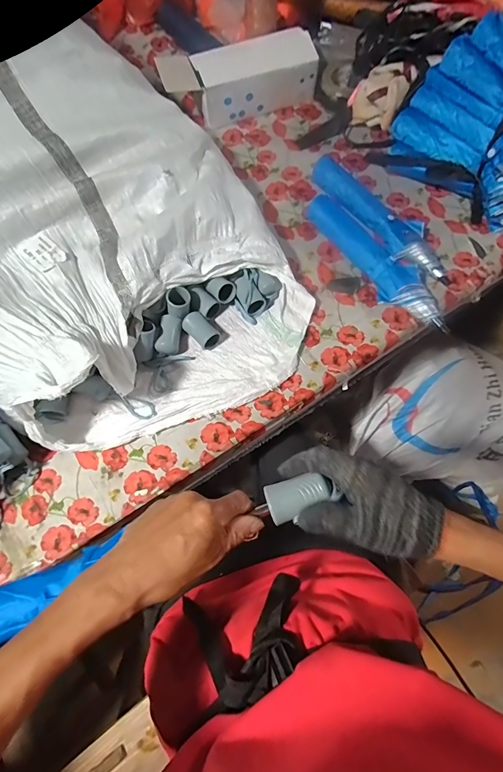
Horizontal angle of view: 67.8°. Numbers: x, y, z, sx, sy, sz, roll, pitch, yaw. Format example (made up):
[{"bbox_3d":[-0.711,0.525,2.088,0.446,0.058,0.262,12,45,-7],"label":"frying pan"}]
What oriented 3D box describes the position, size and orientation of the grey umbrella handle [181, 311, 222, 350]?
[{"bbox_3d":[-0.082,-0.092,0.618,0.038,0.029,0.064,-43,77,-13],"label":"grey umbrella handle"}]

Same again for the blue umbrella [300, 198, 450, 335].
[{"bbox_3d":[0.222,-0.218,0.658,0.071,0.047,0.314,-35,75,-11],"label":"blue umbrella"}]

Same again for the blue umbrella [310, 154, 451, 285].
[{"bbox_3d":[0.238,-0.306,0.687,0.076,0.047,0.325,-40,76,-12],"label":"blue umbrella"}]

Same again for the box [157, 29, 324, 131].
[{"bbox_3d":[-0.024,-0.625,0.770,0.311,0.100,0.103,-12,72,-4],"label":"box"}]

